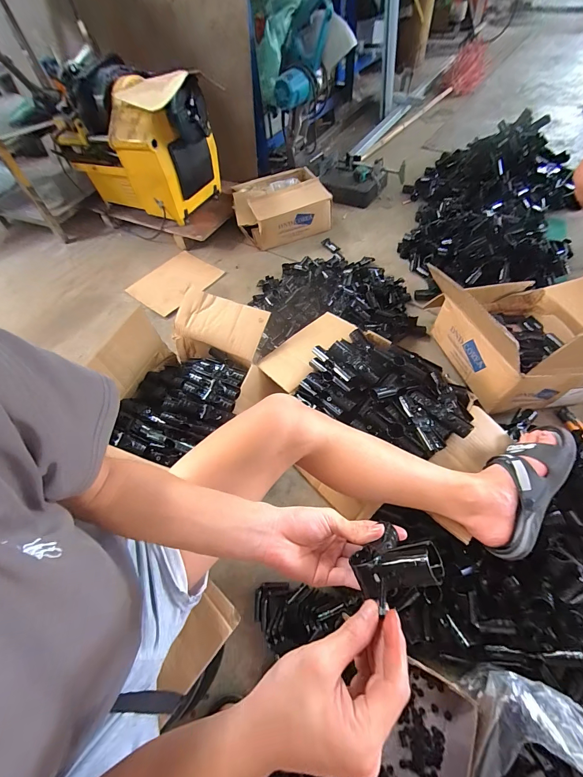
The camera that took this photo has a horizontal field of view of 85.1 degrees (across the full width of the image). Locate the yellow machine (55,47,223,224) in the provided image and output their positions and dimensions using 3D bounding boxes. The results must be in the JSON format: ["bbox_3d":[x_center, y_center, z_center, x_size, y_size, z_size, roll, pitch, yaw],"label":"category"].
[{"bbox_3d":[-0.595,-0.949,1.234,0.644,0.383,0.272,21,61,18],"label":"yellow machine"}]

